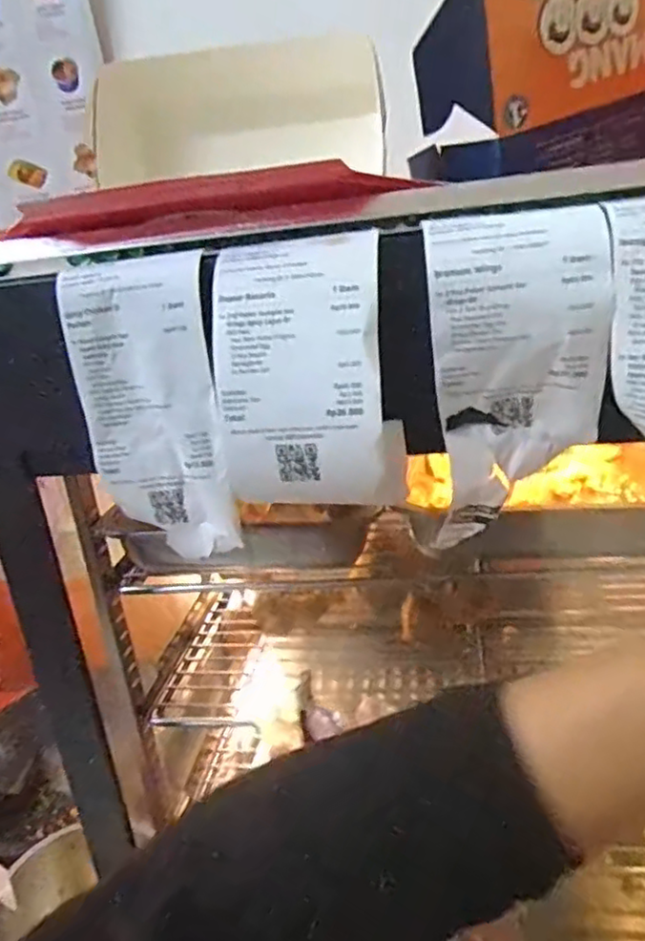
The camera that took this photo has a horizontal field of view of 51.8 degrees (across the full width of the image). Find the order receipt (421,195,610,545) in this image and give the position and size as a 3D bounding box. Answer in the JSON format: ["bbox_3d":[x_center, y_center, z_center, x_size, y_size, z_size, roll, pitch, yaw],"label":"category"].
[{"bbox_3d":[0.094,-0.042,0.322,0.077,0.154,0.027,-4,19,9],"label":"order receipt"}]

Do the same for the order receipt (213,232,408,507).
[{"bbox_3d":[-0.011,-0.045,0.326,0.091,0.121,0.040,-3,19,13],"label":"order receipt"}]

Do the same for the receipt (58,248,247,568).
[{"bbox_3d":[-0.089,-0.032,0.362,0.076,0.152,0.021,-2,19,15],"label":"receipt"}]

